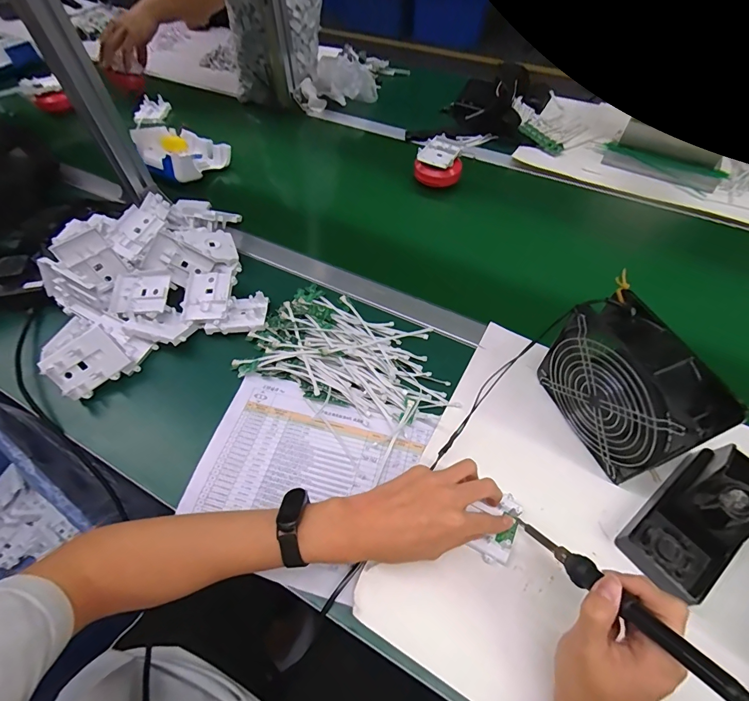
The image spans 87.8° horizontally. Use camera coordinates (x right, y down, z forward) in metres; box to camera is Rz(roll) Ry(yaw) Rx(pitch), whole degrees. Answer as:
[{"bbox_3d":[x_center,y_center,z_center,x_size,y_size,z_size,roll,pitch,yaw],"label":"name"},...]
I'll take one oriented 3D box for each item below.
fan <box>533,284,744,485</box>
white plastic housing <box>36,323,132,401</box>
[{"bbox_3d":[0.253,0.044,0.407,0.062,0.156,0.150,-18,57,-11],"label":"fan"},{"bbox_3d":[-0.347,0.017,0.471,0.077,0.063,0.013,-39,25,-18],"label":"white plastic housing"}]

